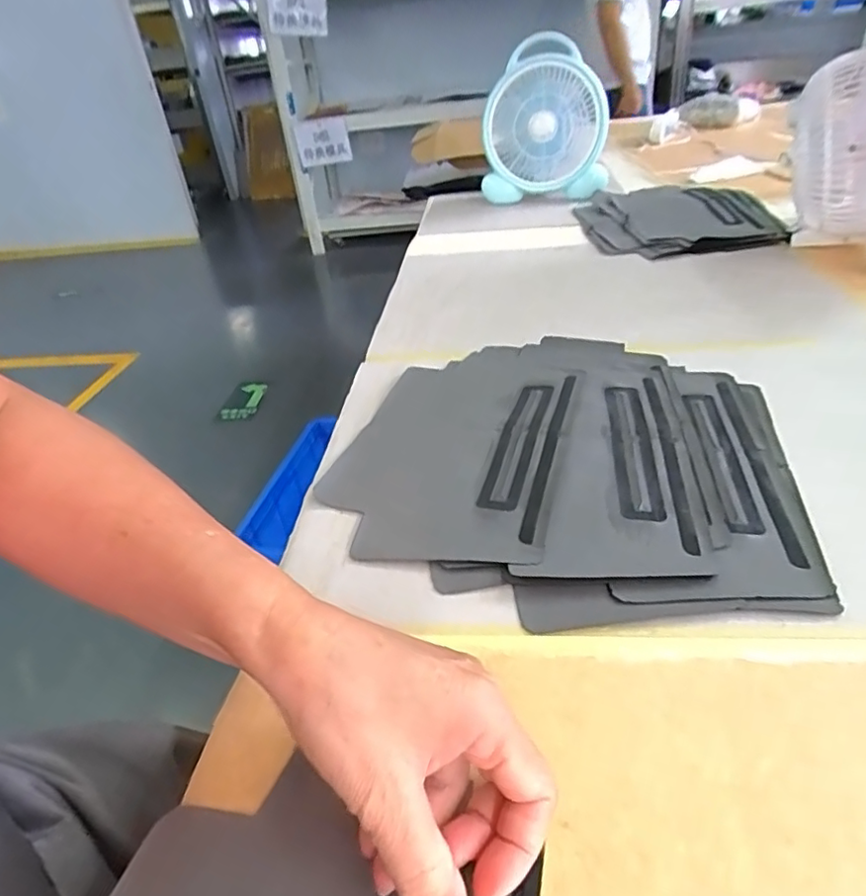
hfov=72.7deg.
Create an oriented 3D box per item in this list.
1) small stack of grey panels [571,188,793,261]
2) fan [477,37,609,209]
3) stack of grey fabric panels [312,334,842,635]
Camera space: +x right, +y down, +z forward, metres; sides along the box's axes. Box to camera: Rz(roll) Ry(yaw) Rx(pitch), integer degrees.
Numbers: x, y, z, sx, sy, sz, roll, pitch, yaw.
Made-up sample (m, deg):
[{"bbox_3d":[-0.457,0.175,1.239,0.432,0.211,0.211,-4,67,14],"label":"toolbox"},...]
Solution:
[{"bbox_3d":[0.370,-0.355,0.911,0.268,0.035,0.302,-3,34,6],"label":"small stack of grey panels"},{"bbox_3d":[0.205,-0.595,1.091,0.220,0.262,0.247,-1,34,8],"label":"fan"},{"bbox_3d":[0.097,-0.003,0.460,0.326,0.013,0.331,5,36,15],"label":"stack of grey fabric panels"}]

